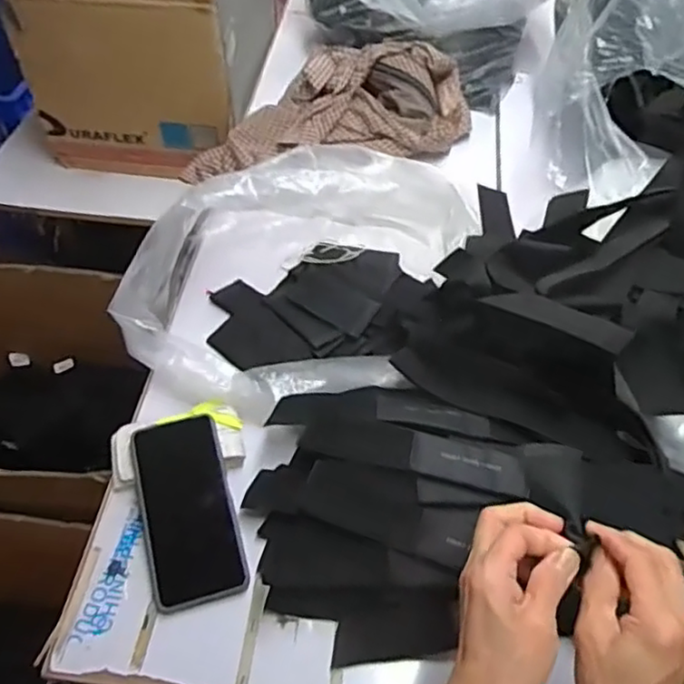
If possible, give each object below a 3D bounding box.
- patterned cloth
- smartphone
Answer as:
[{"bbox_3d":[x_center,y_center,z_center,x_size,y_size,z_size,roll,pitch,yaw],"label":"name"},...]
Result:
[{"bbox_3d":[-0.027,-0.372,0.975,0.432,0.102,0.231,-10,52,-10],"label":"patterned cloth"},{"bbox_3d":[-0.140,0.147,0.583,0.080,0.011,0.166,-14,64,-9],"label":"smartphone"}]

